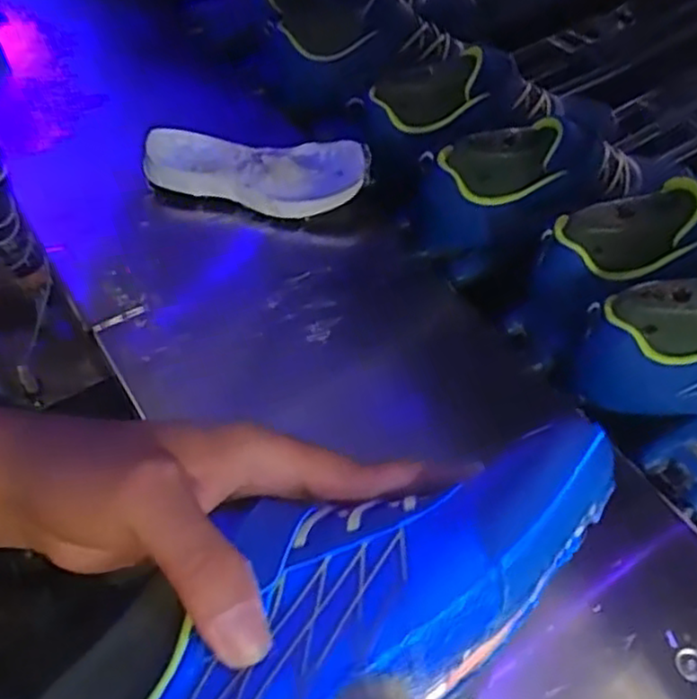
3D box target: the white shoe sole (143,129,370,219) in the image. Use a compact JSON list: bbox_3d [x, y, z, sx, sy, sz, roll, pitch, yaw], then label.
[{"bbox_3d":[-0.079,-0.153,0.582,0.190,0.043,0.073,6,53,4],"label":"white shoe sole"}]

